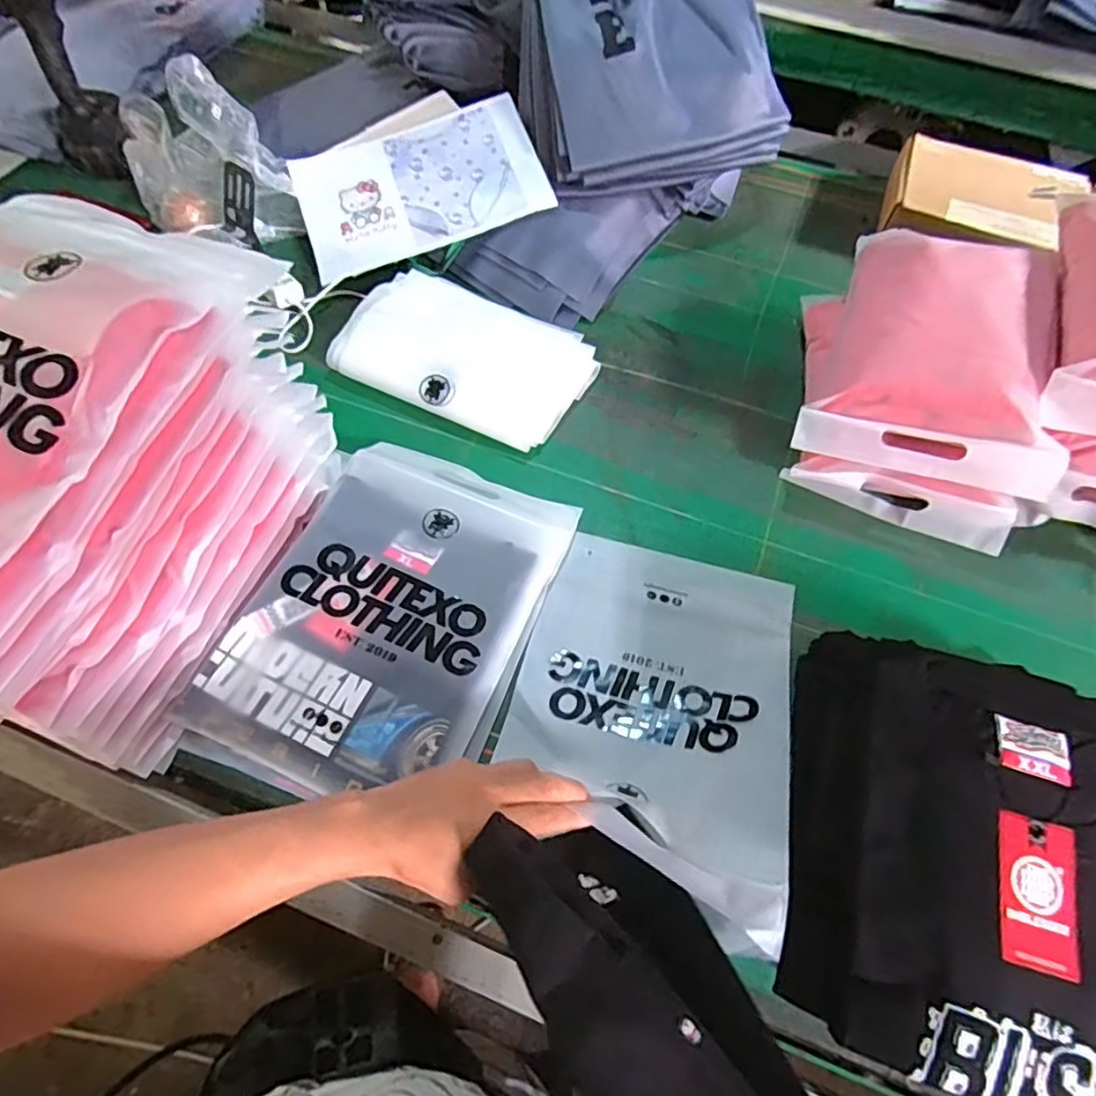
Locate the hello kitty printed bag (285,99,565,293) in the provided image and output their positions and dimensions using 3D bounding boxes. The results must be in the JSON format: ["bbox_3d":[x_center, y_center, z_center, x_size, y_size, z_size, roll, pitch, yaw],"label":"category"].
[{"bbox_3d":[-0.176,-0.495,0.861,0.323,0.013,0.215,-19,74,3],"label":"hello kitty printed bag"}]

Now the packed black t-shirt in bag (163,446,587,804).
[{"bbox_3d":[-0.140,0.053,0.596,0.241,0.051,0.345,21,61,8],"label":"packed black t-shirt in bag"}]

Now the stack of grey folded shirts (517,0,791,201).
[{"bbox_3d":[0.138,-0.640,0.825,0.339,0.115,0.292,-19,100,-9],"label":"stack of grey folded shirts"}]

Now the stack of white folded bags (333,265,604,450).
[{"bbox_3d":[-0.102,-0.227,0.758,0.284,0.055,0.186,27,62,12],"label":"stack of white folded bags"}]

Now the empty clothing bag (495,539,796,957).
[{"bbox_3d":[0.097,0.118,0.551,0.237,0.125,0.331,18,61,7],"label":"empty clothing bag"}]

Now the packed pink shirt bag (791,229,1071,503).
[{"bbox_3d":[0.426,-0.217,0.676,0.241,0.086,0.311,20,61,8],"label":"packed pink shirt bag"}]

